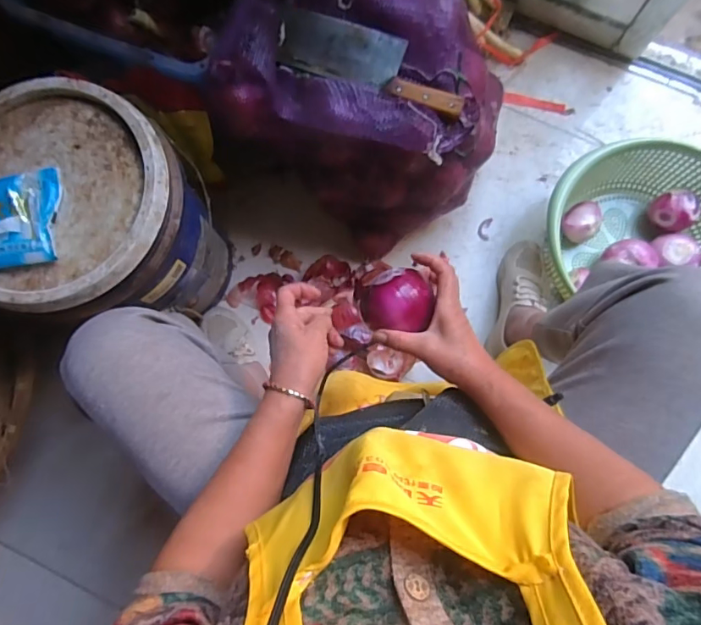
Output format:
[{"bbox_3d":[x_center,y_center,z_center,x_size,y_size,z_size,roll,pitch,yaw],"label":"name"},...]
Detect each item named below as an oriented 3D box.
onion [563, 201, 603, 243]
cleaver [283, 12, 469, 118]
[{"bbox_3d":[0.443,-0.172,0.938,0.065,0.069,0.064,0,82,1],"label":"onion"},{"bbox_3d":[0.031,-0.363,0.706,0.283,0.027,0.095,22,83,4],"label":"cleaver"}]

